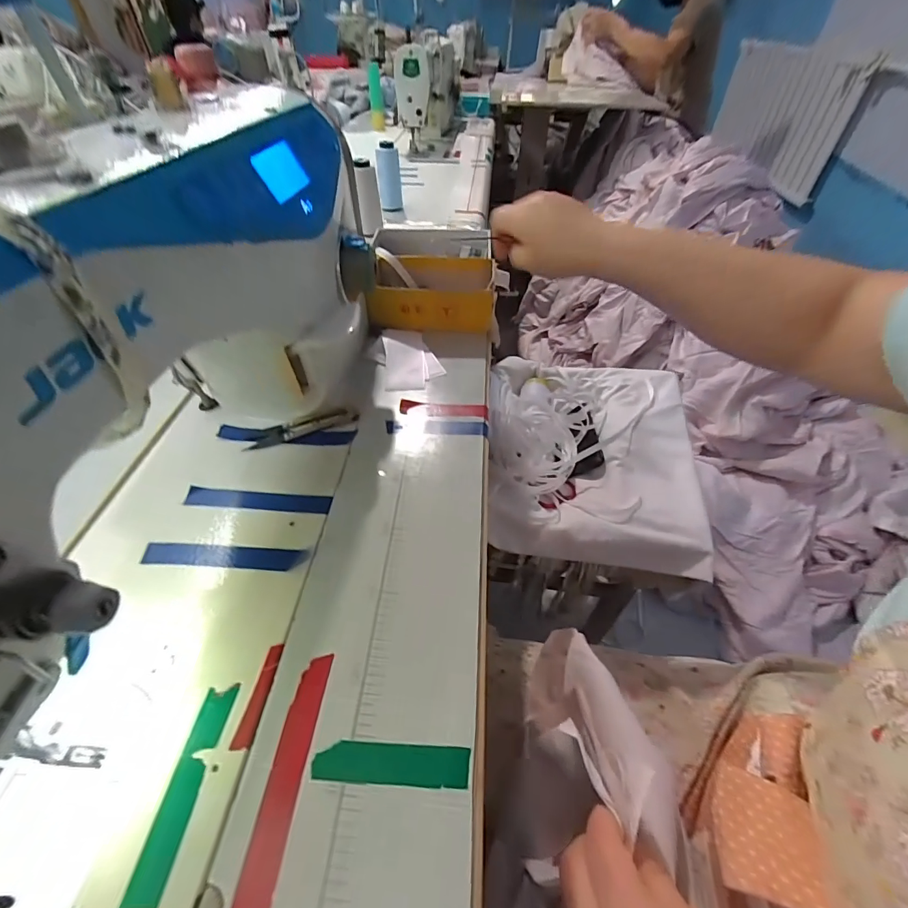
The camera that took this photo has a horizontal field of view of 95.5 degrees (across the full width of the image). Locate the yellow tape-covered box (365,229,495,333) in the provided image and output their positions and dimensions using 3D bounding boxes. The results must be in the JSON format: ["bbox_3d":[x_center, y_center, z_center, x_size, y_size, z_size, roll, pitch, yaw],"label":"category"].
[{"bbox_3d":[-0.027,-0.226,0.528,0.148,0.056,0.185,-2,48,-1],"label":"yellow tape-covered box"}]

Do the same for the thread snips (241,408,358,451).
[{"bbox_3d":[-0.140,-0.025,0.381,0.098,0.007,0.024,-16,49,-13],"label":"thread snips"}]

